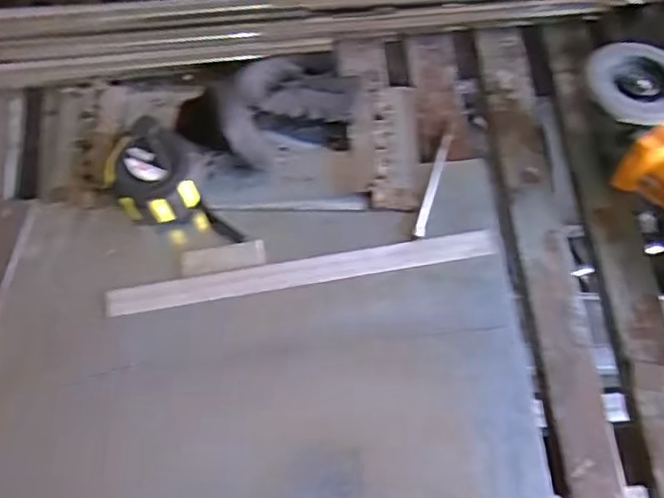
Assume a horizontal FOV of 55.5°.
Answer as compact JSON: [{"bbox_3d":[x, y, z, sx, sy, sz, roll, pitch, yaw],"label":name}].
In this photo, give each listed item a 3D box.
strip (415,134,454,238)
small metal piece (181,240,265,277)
[{"bbox_3d":[0.100,-0.063,0.616,0.010,0.004,0.113,17,73,4],"label":"strip"},{"bbox_3d":[-0.102,0.008,0.591,0.076,0.010,0.025,-10,73,-4],"label":"small metal piece"}]

